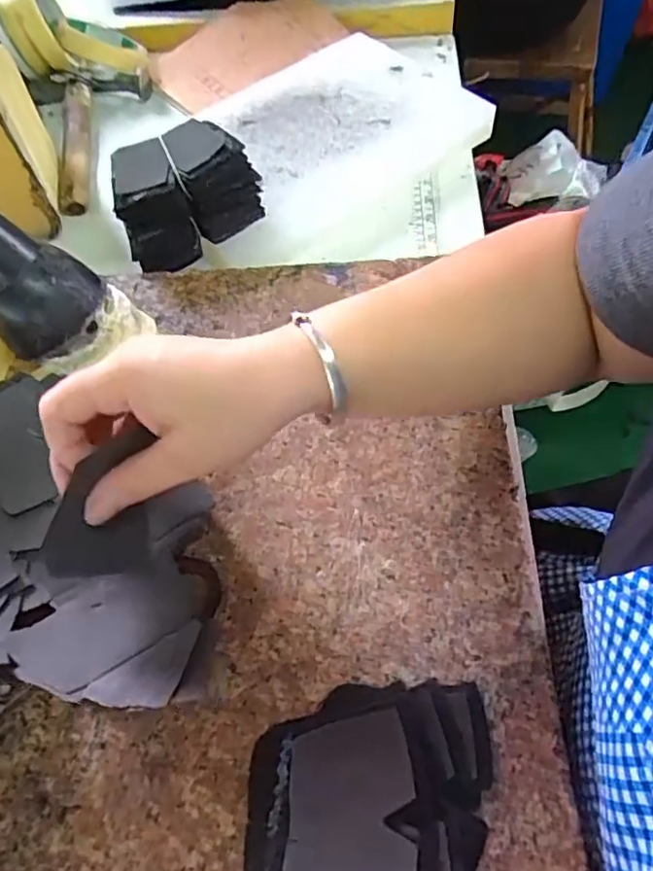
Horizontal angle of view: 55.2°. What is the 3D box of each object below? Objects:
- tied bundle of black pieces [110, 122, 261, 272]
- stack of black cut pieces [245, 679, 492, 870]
[{"bbox_3d":[-0.114,-0.194,0.498,0.110,0.066,0.071,-26,61,-12],"label":"tied bundle of black pieces"},{"bbox_3d":[0.019,0.167,0.291,0.106,0.021,0.112,12,60,11],"label":"stack of black cut pieces"}]

